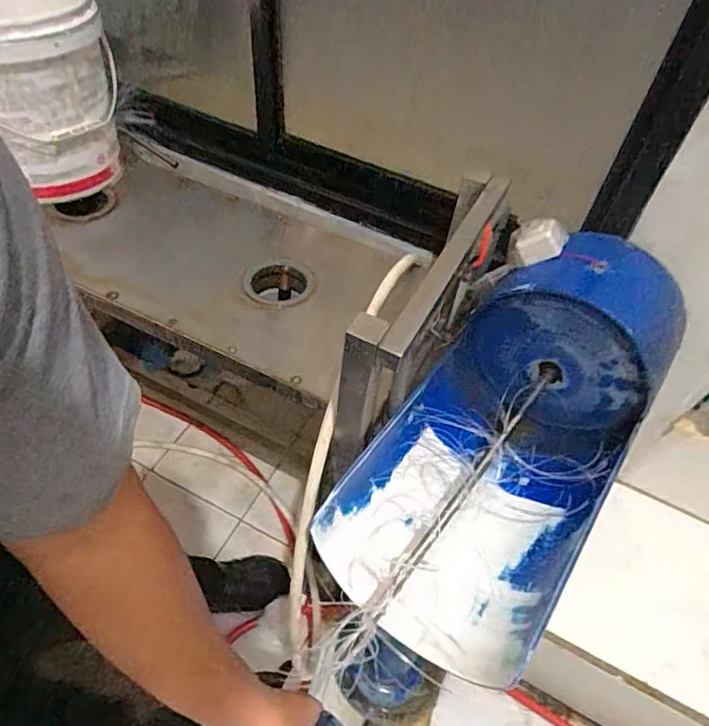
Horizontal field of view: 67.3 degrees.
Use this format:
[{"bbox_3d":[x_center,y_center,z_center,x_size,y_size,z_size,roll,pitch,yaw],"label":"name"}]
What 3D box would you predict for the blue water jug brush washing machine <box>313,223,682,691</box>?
[{"bbox_3d":[0.214,0.112,0.762,0.292,0.297,0.625,31,55,18],"label":"blue water jug brush washing machine"}]

